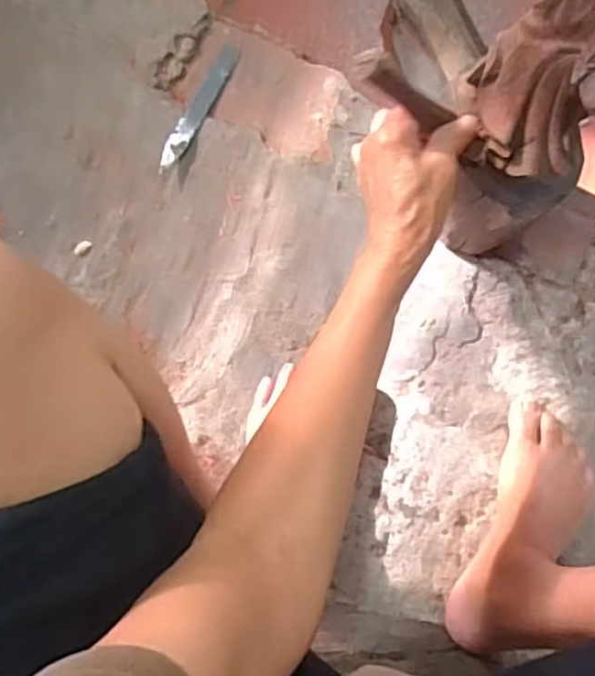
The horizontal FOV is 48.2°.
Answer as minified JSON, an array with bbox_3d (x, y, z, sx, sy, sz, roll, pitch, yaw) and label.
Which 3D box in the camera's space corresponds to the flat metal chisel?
[{"bbox_3d":[-0.097,-0.227,0.657,0.020,0.004,0.142,29,82,-5],"label":"flat metal chisel"}]

